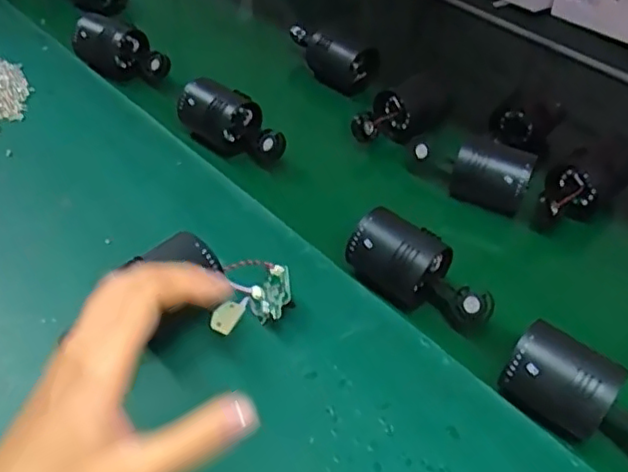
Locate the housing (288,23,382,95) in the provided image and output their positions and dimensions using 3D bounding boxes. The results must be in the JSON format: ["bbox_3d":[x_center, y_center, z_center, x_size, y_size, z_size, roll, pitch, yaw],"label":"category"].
[{"bbox_3d":[0.016,-0.213,0.750,0.063,0.058,0.109,-35,54,-30],"label":"housing"}]

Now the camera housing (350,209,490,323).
[{"bbox_3d":[0.081,0.028,0.486,0.113,0.043,0.055,30,52,28],"label":"camera housing"}]

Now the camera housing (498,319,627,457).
[{"bbox_3d":[0.184,0.107,0.418,0.117,0.057,0.054,23,45,19],"label":"camera housing"}]

